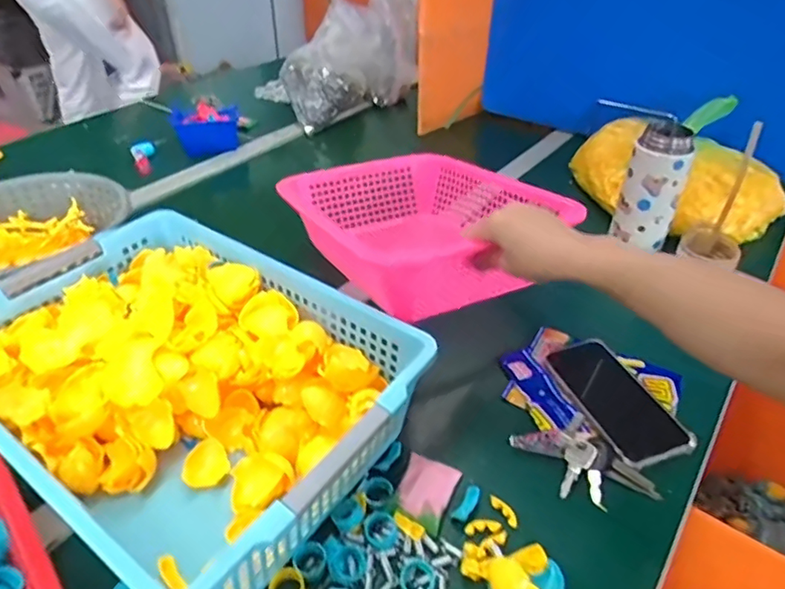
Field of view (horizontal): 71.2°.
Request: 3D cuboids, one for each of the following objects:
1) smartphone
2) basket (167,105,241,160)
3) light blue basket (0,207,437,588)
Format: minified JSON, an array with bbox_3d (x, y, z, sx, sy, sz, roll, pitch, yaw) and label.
[{"bbox_3d":[0.226,0.103,0.554,0.086,0.010,0.155,-10,39,-13],"label":"smartphone"},{"bbox_3d":[-0.357,-0.319,1.066,0.130,0.056,0.097,-18,41,-21],"label":"basket"},{"bbox_3d":[-0.209,0.073,0.510,0.435,0.110,0.272,24,44,28],"label":"light blue basket"}]

